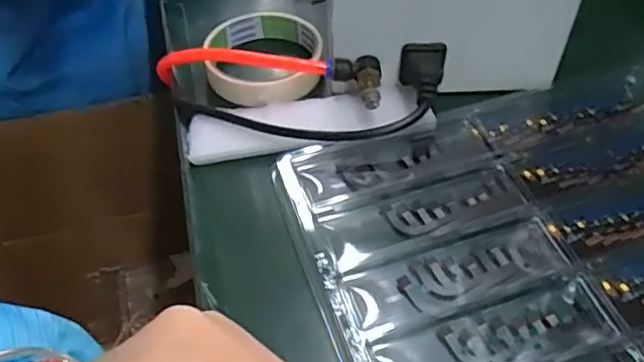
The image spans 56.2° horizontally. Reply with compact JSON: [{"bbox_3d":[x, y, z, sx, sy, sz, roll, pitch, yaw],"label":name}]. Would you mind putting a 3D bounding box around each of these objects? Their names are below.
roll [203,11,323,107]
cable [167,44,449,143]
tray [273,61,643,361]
[{"bbox_3d":[-0.041,-0.088,0.433,0.081,0.023,0.089,-1,48,1],"label":"roll"},{"bbox_3d":[-0.010,-0.052,0.390,0.186,0.039,0.065,-3,48,-2],"label":"cable"},{"bbox_3d":[0.137,0.033,0.338,0.284,0.016,0.221,-15,50,-13],"label":"tray"}]

